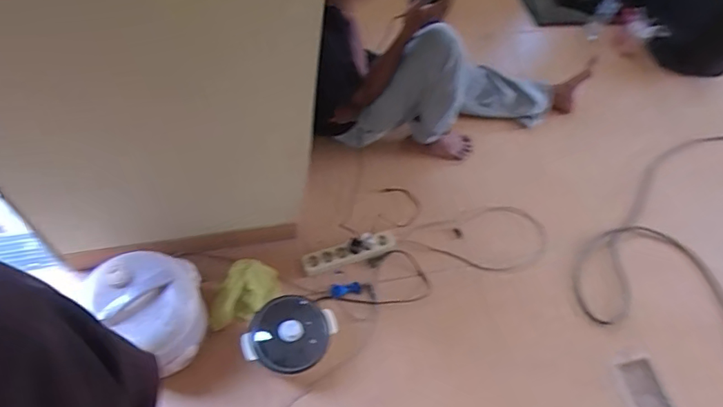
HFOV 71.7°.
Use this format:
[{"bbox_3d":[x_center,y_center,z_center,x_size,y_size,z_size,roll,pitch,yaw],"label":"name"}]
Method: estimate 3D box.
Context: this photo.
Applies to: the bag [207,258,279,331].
[{"bbox_3d":[-0.327,0.260,1.398,0.135,0.072,0.220,28,60,7],"label":"bag"}]

